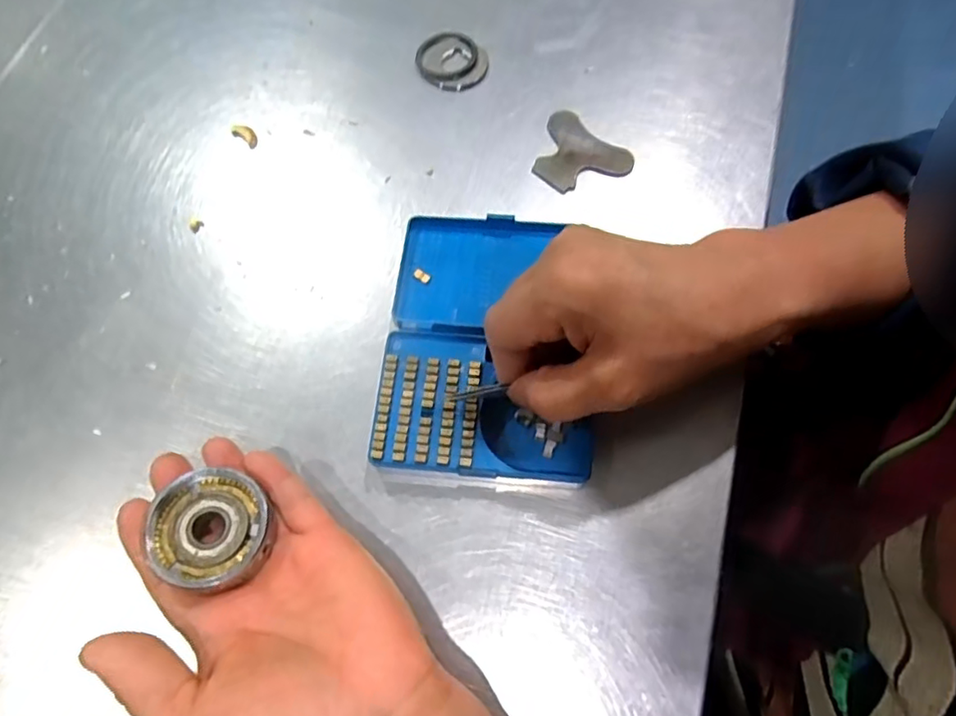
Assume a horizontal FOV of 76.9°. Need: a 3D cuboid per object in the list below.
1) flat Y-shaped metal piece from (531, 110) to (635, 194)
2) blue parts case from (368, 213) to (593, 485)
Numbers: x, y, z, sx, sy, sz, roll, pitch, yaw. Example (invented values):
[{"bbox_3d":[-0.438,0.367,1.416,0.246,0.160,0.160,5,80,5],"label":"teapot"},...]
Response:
[{"bbox_3d":[0.058,-0.122,0.366,0.058,0.005,0.047,40,74,15],"label":"flat Y-shaped metal piece"},{"bbox_3d":[0.005,-0.011,0.312,0.100,0.025,0.149,2,68,2],"label":"blue parts case"}]

